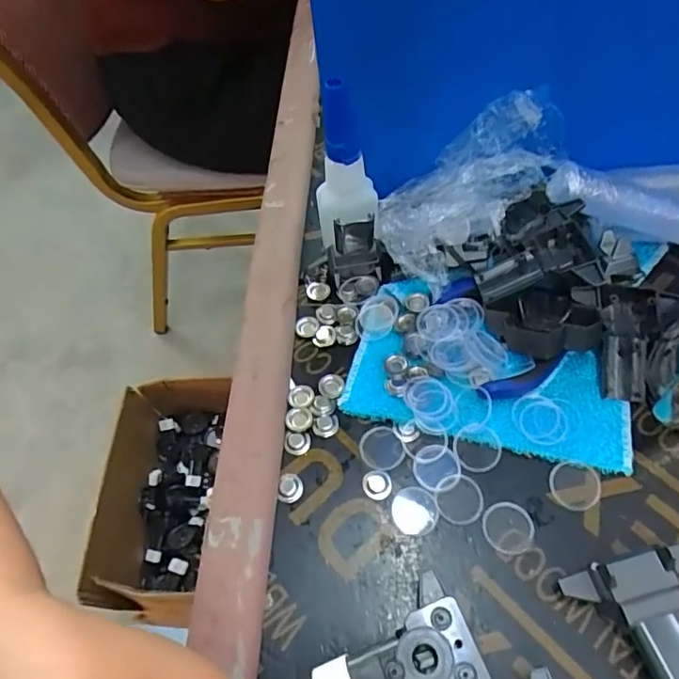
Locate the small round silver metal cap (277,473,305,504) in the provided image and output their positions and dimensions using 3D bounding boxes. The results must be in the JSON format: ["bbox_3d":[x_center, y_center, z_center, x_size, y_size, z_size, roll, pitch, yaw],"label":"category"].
[{"bbox_3d":[-0.024,0.074,0.265,0.012,0.004,0.014,1,58,6],"label":"small round silver metal cap"}]

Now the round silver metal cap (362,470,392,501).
[{"bbox_3d":[0.019,0.071,0.263,0.014,0.004,0.015,-2,58,4],"label":"round silver metal cap"}]

